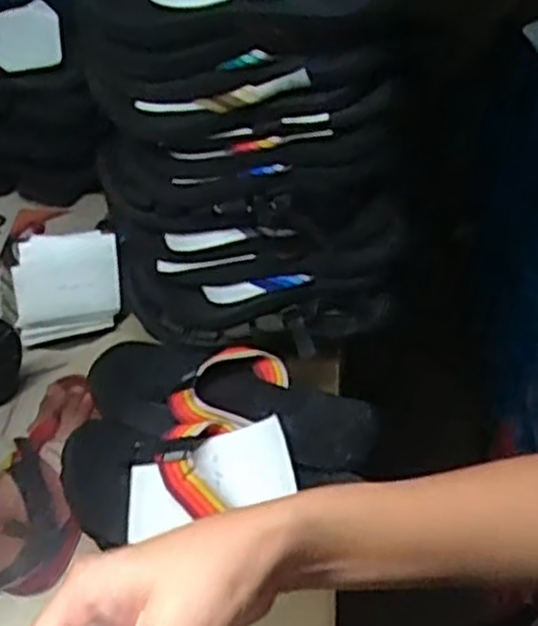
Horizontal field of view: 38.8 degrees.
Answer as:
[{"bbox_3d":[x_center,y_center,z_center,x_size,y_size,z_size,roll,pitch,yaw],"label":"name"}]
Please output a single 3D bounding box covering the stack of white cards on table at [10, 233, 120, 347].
[{"bbox_3d":[-0.240,-0.035,0.913,0.122,0.035,0.167,-10,47,-13],"label":"stack of white cards on table"}]

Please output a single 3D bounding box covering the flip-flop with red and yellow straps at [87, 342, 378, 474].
[{"bbox_3d":[-0.038,0.081,0.729,0.280,0.046,0.114,15,46,12],"label":"flip-flop with red and yellow straps"}]

